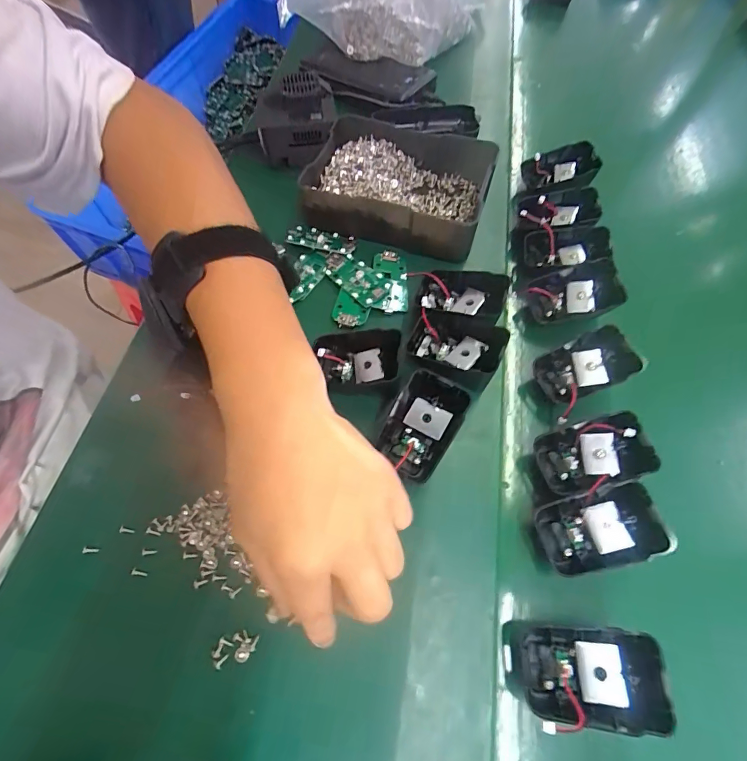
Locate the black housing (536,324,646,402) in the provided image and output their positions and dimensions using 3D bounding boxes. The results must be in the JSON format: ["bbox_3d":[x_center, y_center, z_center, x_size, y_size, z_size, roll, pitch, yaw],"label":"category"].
[{"bbox_3d":[0.157,-0.011,0.307,0.064,0.029,0.041,-17,65,-11],"label":"black housing"}]

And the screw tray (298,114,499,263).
[{"bbox_3d":[0.025,-0.189,0.388,0.160,0.043,0.120,17,64,6],"label":"screw tray"}]

